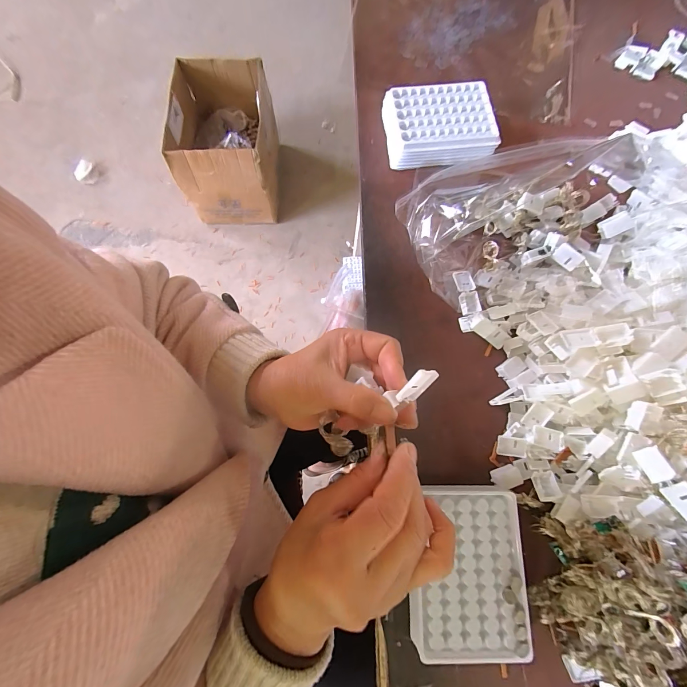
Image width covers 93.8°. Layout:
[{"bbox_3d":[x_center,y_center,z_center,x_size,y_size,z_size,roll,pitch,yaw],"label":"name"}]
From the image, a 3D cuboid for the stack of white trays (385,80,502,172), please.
[{"bbox_3d":[0.121,-0.276,0.406,0.130,0.034,0.093,-8,76,-2],"label":"stack of white trays"}]

